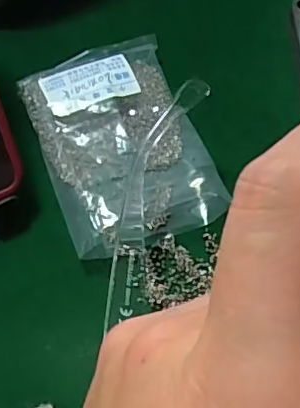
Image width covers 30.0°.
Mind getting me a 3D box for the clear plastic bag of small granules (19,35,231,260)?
[{"bbox_3d":[-0.014,-0.035,0.280,0.077,0.014,0.109,-18,65,-13],"label":"clear plastic bag of small granules"}]

